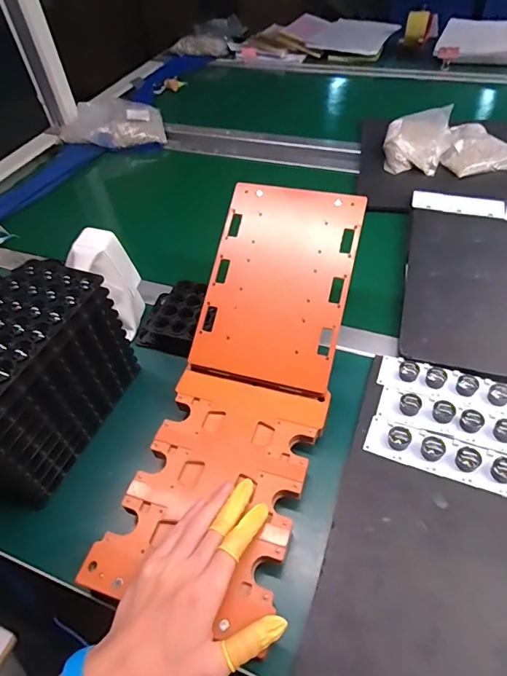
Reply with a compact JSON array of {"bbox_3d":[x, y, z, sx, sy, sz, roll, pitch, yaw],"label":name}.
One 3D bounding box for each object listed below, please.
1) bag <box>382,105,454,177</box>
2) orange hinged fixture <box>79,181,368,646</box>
[{"bbox_3d":[0.315,-0.381,0.814,0.123,0.059,0.148,13,53,15],"label":"bag"},{"bbox_3d":[-0.002,0.034,0.448,0.164,0.070,0.441,14,71,16],"label":"orange hinged fixture"}]

